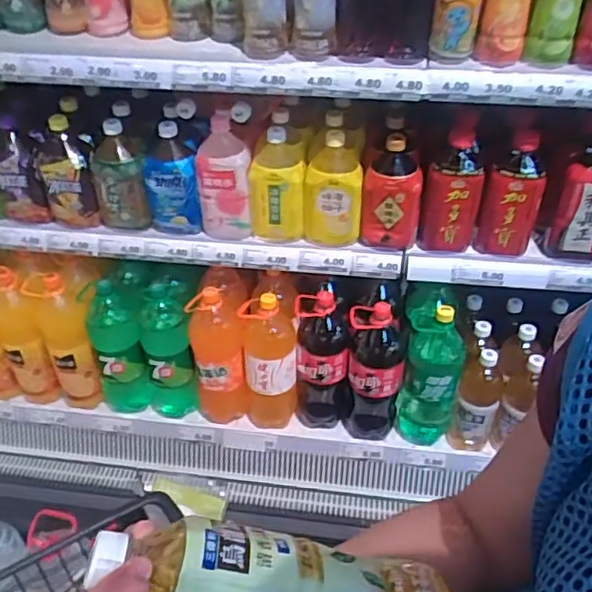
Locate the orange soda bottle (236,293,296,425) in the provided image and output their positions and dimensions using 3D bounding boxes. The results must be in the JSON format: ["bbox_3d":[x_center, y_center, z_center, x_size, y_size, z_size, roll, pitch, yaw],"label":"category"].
[{"bbox_3d":[-0.053,0.131,1.206,0.108,0.309,0.112,-6,40,-7],"label":"orange soda bottle"}]

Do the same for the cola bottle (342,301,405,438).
[{"bbox_3d":[0.152,0.140,1.159,0.110,0.308,0.117,3,40,5],"label":"cola bottle"}]

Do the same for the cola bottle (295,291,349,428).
[{"bbox_3d":[0.053,0.120,1.190,0.103,0.299,0.122,0,40,1],"label":"cola bottle"}]

